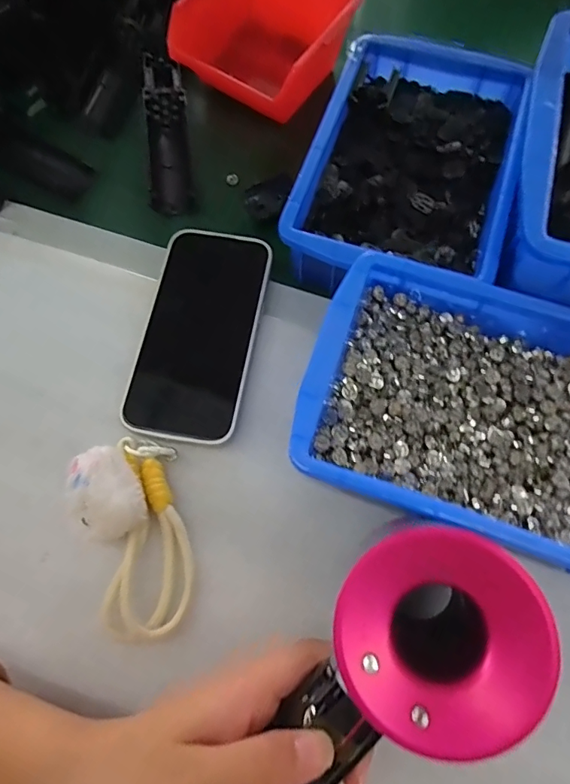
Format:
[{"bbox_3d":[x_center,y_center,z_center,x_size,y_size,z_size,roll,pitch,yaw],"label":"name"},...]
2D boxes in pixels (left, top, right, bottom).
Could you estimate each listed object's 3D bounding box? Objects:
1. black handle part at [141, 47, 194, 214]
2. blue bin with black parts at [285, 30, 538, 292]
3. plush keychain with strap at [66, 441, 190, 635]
[{"bbox_3d":[-0.096,-0.216,0.385,0.032,0.022,0.158,-7,71,-2],"label":"black handle part"},{"bbox_3d":[0.089,-0.156,0.341,0.133,0.052,0.204,18,72,6],"label":"blue bin with black parts"},{"bbox_3d":[-0.087,0.077,0.258,0.058,0.041,0.109,-12,71,-4],"label":"plush keychain with strap"}]

